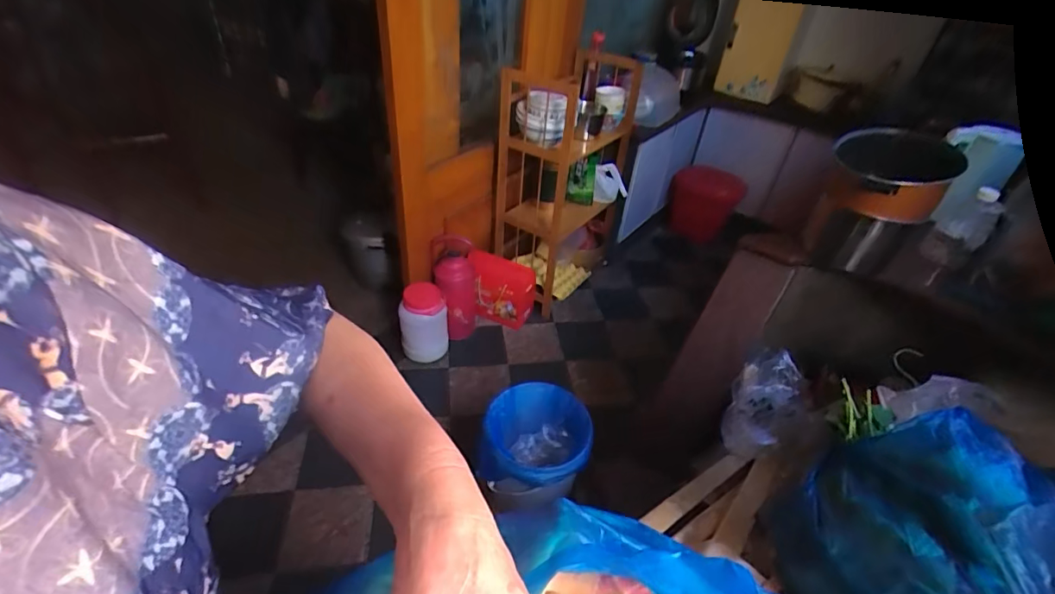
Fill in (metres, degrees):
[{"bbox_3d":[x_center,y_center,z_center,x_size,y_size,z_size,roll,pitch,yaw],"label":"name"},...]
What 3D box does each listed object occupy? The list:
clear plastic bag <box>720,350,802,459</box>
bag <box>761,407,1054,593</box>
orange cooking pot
[{"bbox_3d":[0.590,0.273,1.220,0.150,0.094,0.308,26,61,24],"label":"clear plastic bag"},{"bbox_3d":[0.498,0.315,0.605,0.308,0.197,0.293,-22,46,-30],"label":"bag"},{"bbox_3d":[0.821,-0.289,1.104,0.223,0.153,0.269,26,43,23],"label":"orange cooking pot"}]

